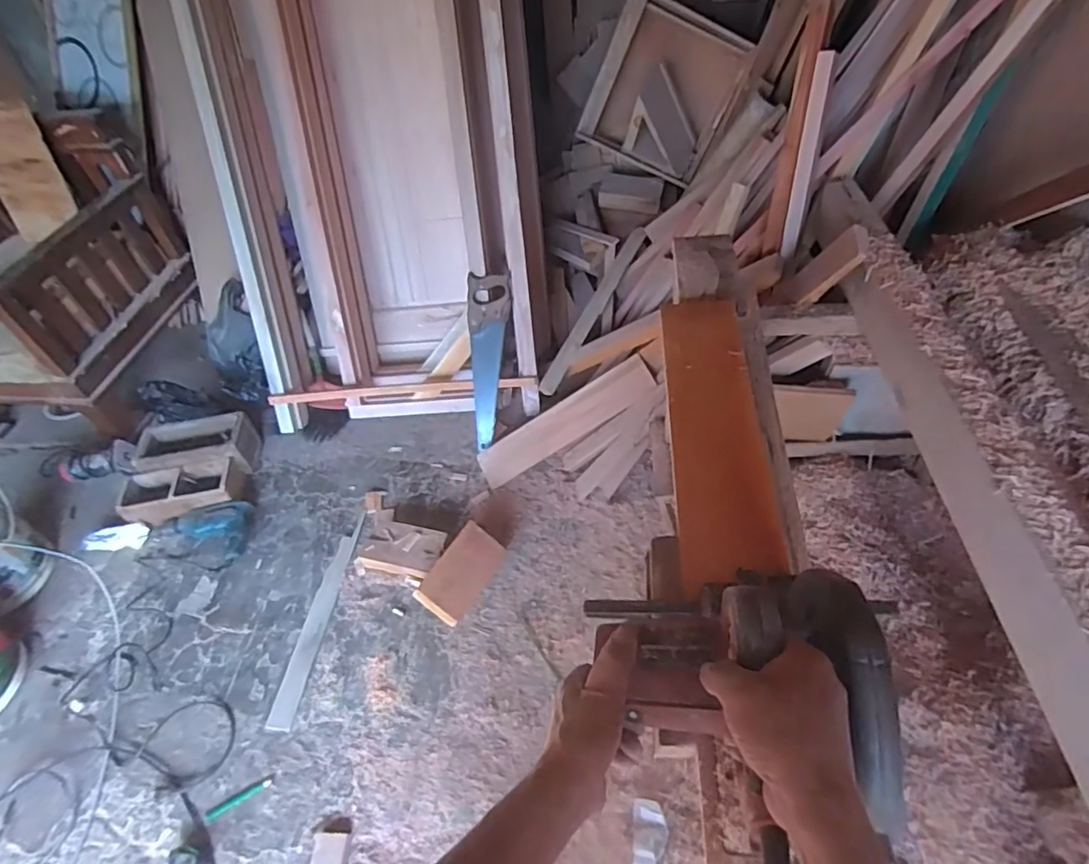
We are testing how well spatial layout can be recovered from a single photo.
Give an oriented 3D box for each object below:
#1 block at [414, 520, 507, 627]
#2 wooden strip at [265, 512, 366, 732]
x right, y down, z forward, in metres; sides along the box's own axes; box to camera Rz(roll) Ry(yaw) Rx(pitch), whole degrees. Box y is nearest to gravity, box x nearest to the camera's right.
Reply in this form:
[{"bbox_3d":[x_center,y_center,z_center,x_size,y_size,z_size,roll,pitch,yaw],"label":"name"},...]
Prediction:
[{"bbox_3d":[-0.198,0.342,1.429,0.129,0.035,0.223,44,63,-13],"label":"block"},{"bbox_3d":[-0.562,0.451,1.480,0.061,0.016,0.552,0,48,7],"label":"wooden strip"}]

